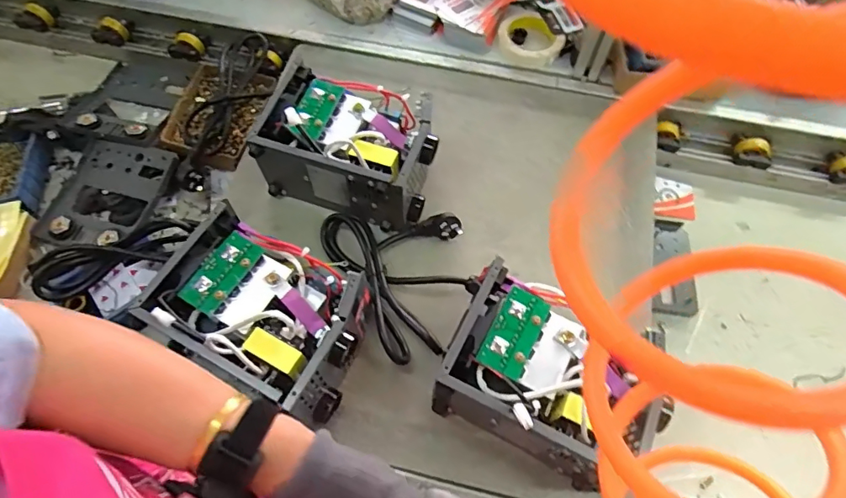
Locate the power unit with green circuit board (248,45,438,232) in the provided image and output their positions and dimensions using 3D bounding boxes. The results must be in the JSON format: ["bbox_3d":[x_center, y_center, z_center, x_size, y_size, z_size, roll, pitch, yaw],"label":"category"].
[{"bbox_3d":[-0.092,-0.138,0.689,0.218,0.113,0.159,16,64,8],"label":"power unit with green circuit board"}]

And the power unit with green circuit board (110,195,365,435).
[{"bbox_3d":[-0.173,0.075,0.573,0.214,0.122,0.160,24,65,11],"label":"power unit with green circuit board"}]

